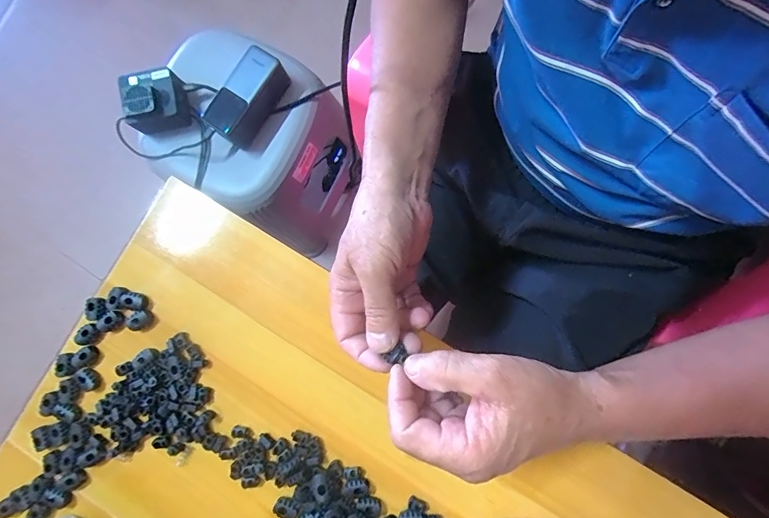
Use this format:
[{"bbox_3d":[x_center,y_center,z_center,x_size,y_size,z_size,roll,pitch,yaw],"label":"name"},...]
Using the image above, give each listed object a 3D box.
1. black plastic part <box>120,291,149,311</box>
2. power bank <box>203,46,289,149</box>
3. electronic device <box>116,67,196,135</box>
[{"bbox_3d":[-0.237,0.040,0.373,0.025,0.008,0.015,15,88,6],"label":"black plastic part"},{"bbox_3d":[-0.198,-0.232,0.566,0.062,0.047,0.132,31,89,6],"label":"power bank"},{"bbox_3d":[-0.335,-0.231,0.581,0.080,0.061,0.079,-16,85,4],"label":"electronic device"}]

